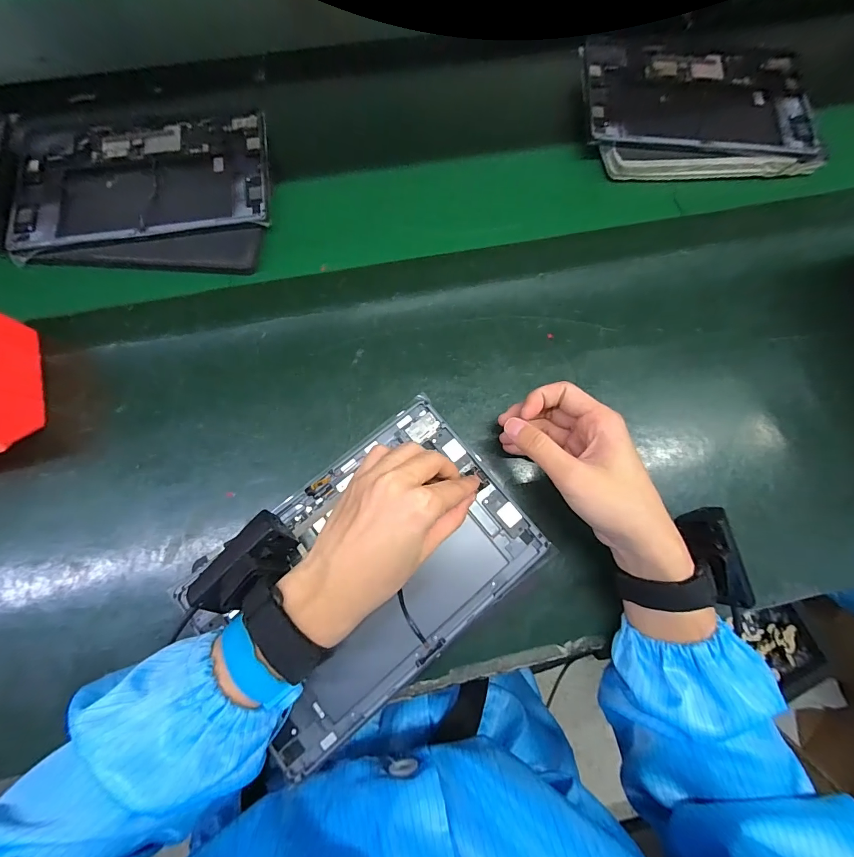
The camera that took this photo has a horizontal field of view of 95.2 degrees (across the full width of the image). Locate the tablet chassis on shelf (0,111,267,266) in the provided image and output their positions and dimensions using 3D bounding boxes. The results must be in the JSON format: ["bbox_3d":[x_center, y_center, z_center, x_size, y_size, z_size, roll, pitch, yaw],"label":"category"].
[{"bbox_3d":[-0.303,-0.272,0.423,0.255,0.019,0.171,-8,73,-4],"label":"tablet chassis on shelf"}]

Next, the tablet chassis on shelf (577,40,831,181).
[{"bbox_3d":[0.316,-0.376,0.468,0.261,0.039,0.182,1,73,-1],"label":"tablet chassis on shelf"}]

